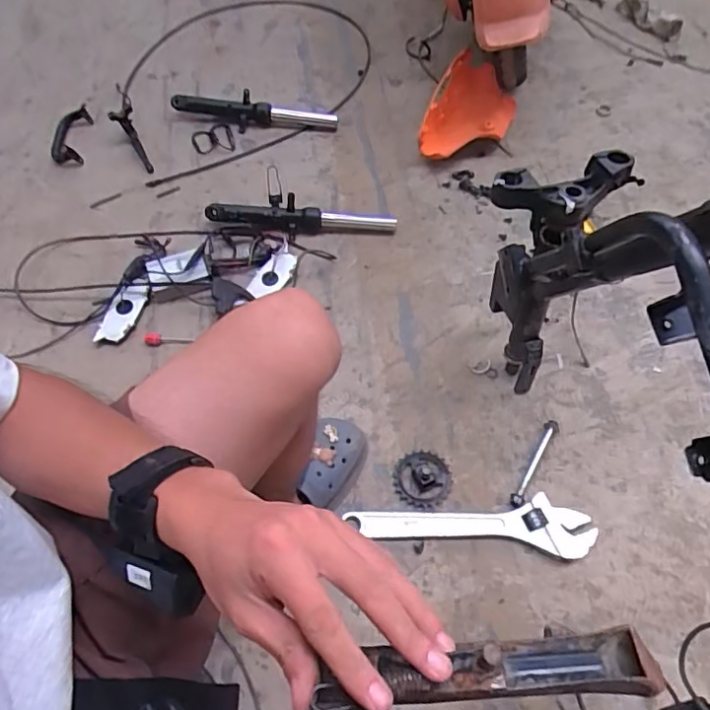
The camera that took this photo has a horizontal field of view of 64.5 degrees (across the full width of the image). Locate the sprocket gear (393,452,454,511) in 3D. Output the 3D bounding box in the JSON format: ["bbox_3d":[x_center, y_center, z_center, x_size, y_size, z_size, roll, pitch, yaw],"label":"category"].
[{"bbox_3d":[0.101,0.183,0.837,0.084,0.027,0.084,0,61,1],"label":"sprocket gear"}]

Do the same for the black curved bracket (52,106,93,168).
[{"bbox_3d":[-0.606,-0.471,1.196,0.080,0.023,0.175,-4,61,-1],"label":"black curved bracket"}]

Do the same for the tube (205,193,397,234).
[{"bbox_3d":[-0.101,-0.258,1.068,0.357,0.047,0.058,4,61,3],"label":"tube"}]

